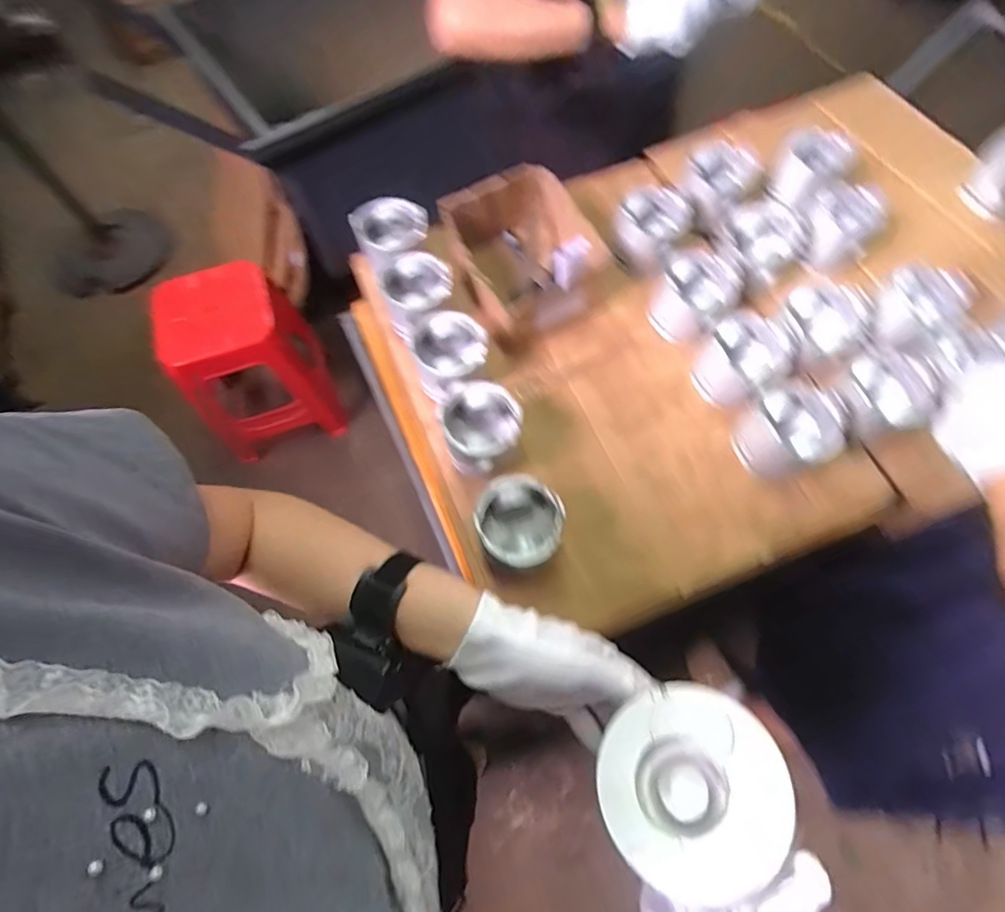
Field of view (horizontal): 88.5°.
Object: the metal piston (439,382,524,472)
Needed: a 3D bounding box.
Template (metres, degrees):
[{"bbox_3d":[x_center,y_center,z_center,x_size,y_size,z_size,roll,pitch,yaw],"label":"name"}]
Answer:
[{"bbox_3d":[-0.026,-0.033,0.634,0.095,0.069,0.104,0,65,0],"label":"metal piston"}]

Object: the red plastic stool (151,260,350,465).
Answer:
[{"bbox_3d":[-0.737,-0.278,1.541,0.366,0.518,0.363,-27,67,-12],"label":"red plastic stool"}]

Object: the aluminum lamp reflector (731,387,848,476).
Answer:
[{"bbox_3d":[0.344,-0.028,0.625,0.095,0.078,0.082,11,65,5],"label":"aluminum lamp reflector"}]

